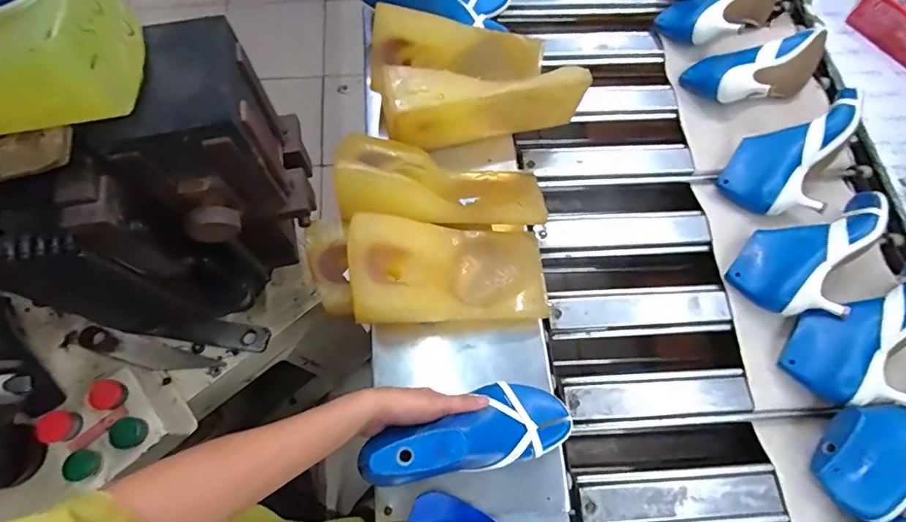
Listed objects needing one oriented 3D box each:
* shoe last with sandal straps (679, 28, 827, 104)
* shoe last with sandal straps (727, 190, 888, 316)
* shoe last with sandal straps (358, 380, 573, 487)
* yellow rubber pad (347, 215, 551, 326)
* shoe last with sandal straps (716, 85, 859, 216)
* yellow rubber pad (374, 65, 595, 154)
[{"bbox_3d":[0.548,-0.343,0.814,0.235,0.072,0.118,-21,72,-9],"label":"shoe last with sandal straps"},{"bbox_3d":[0.552,-0.010,0.689,0.238,0.073,0.149,-36,74,-1],"label":"shoe last with sandal straps"},{"bbox_3d":[0.021,0.202,0.537,0.268,0.090,0.093,-1,66,-37],"label":"shoe last with sandal straps"},{"bbox_3d":[-0.009,0.022,0.624,0.278,0.066,0.146,5,69,-20],"label":"yellow rubber pad"},{"bbox_3d":[0.563,-0.176,0.745,0.149,0.089,0.225,41,74,12],"label":"shoe last with sandal straps"},{"bbox_3d":[0.046,-0.248,0.720,0.300,0.122,0.073,-11,71,-6],"label":"yellow rubber pad"}]

